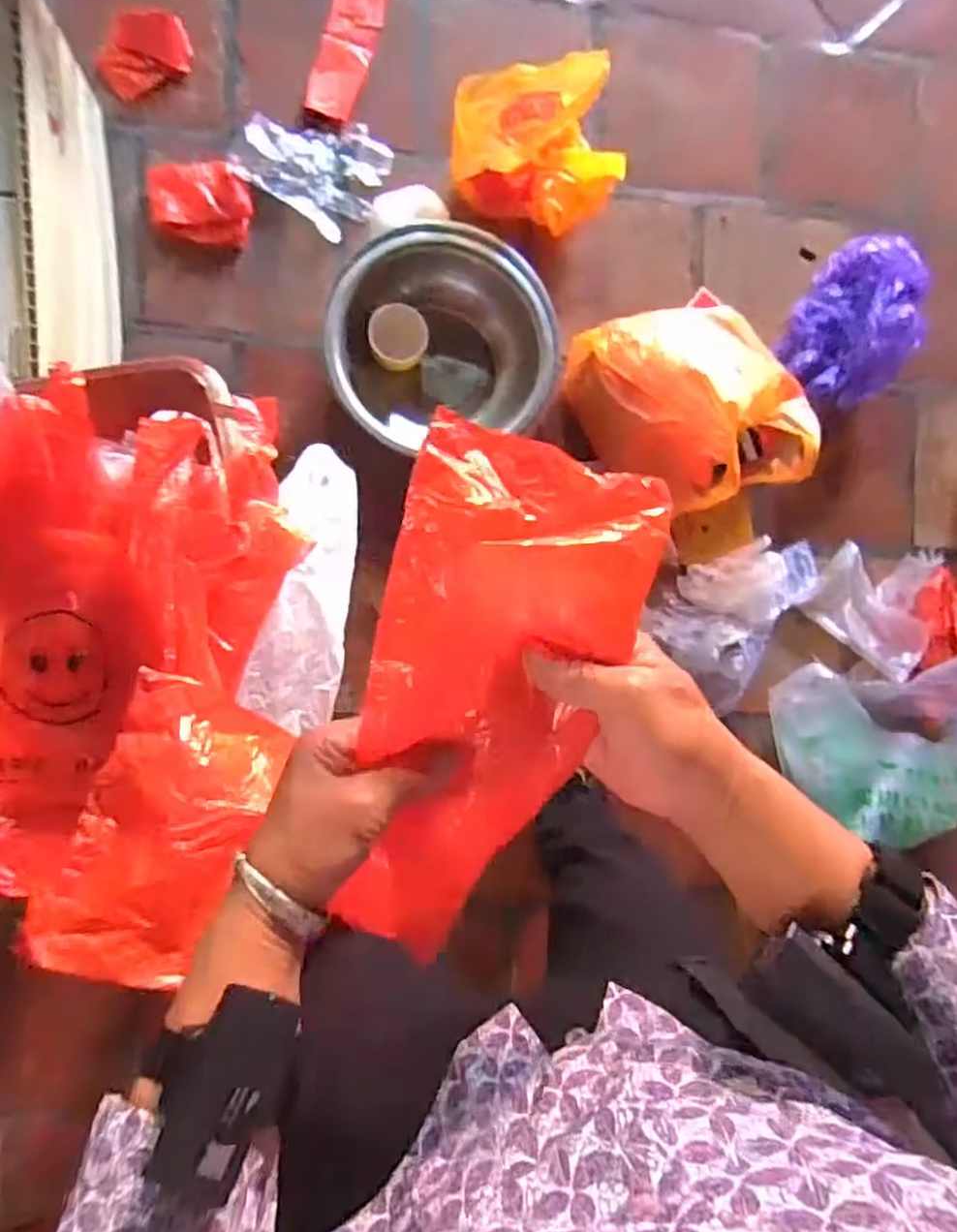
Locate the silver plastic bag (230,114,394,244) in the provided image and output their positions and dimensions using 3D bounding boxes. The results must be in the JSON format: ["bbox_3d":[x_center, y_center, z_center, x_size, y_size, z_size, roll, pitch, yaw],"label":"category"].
[{"bbox_3d":[-0.263,-0.731,1.139,0.212,0.030,0.174,33,86,-7],"label":"silver plastic bag"}]

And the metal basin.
[{"bbox_3d":[-0.054,-0.423,1.116,0.343,0.120,0.325,0,90,-9],"label":"metal basin"}]

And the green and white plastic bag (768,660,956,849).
[{"bbox_3d":[0.668,0.228,1.120,0.294,0.223,0.307,-5,91,-9],"label":"green and white plastic bag"}]

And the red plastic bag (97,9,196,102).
[{"bbox_3d":[-0.529,-0.885,1.114,0.144,0.064,0.098,-25,94,-8],"label":"red plastic bag"}]

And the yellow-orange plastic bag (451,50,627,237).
[{"bbox_3d":[0.097,-0.751,1.129,0.270,0.120,0.235,18,88,-8],"label":"yellow-orange plastic bag"}]

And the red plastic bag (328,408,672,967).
[{"bbox_3d":[0.002,0.055,0.373,0.123,0.037,0.282,12,106,-8],"label":"red plastic bag"}]

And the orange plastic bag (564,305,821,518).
[{"bbox_3d":[0.344,-0.332,1.090,0.347,0.208,0.303,-14,92,-8],"label":"orange plastic bag"}]

